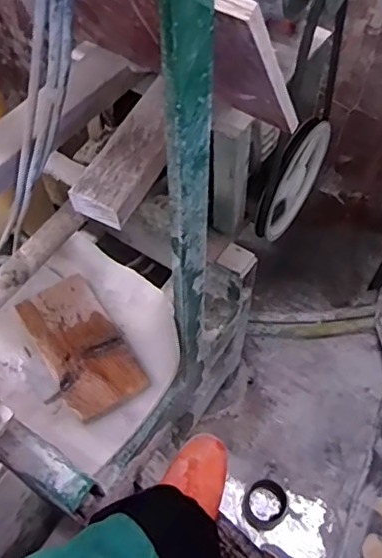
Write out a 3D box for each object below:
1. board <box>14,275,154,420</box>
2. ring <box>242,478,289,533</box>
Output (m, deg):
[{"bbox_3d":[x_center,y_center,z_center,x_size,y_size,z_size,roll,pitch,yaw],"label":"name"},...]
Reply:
[{"bbox_3d":[-0.179,0.106,0.921,0.122,0.030,0.236,-30,61,-16],"label":"board"},{"bbox_3d":[0.154,0.469,1.175,0.088,0.030,0.095,-1,58,1],"label":"ring"}]

